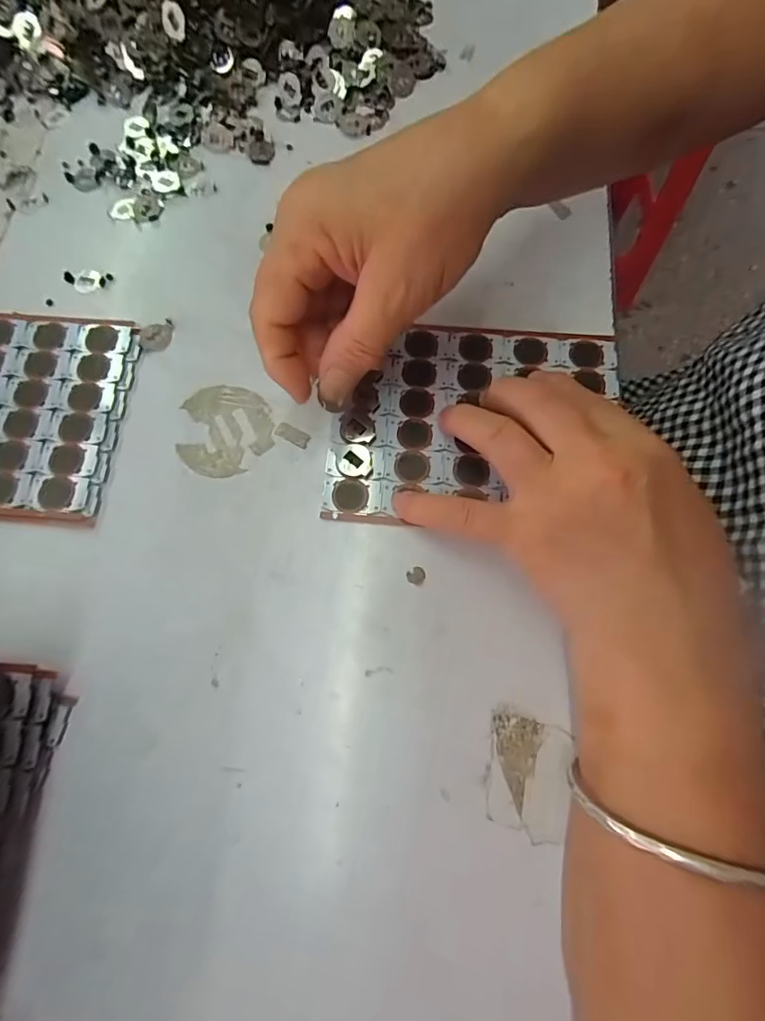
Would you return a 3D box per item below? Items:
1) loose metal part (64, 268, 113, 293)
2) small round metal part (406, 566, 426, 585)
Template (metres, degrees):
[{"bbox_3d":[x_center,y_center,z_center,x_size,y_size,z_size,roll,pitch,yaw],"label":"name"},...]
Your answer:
[{"bbox_3d":[-0.174,-0.136,0.268,0.026,0.004,0.015,-12,76,-3],"label":"loose metal part"},{"bbox_3d":[0.016,0.031,0.220,0.009,0.004,0.008,-31,77,-8],"label":"small round metal part"}]

